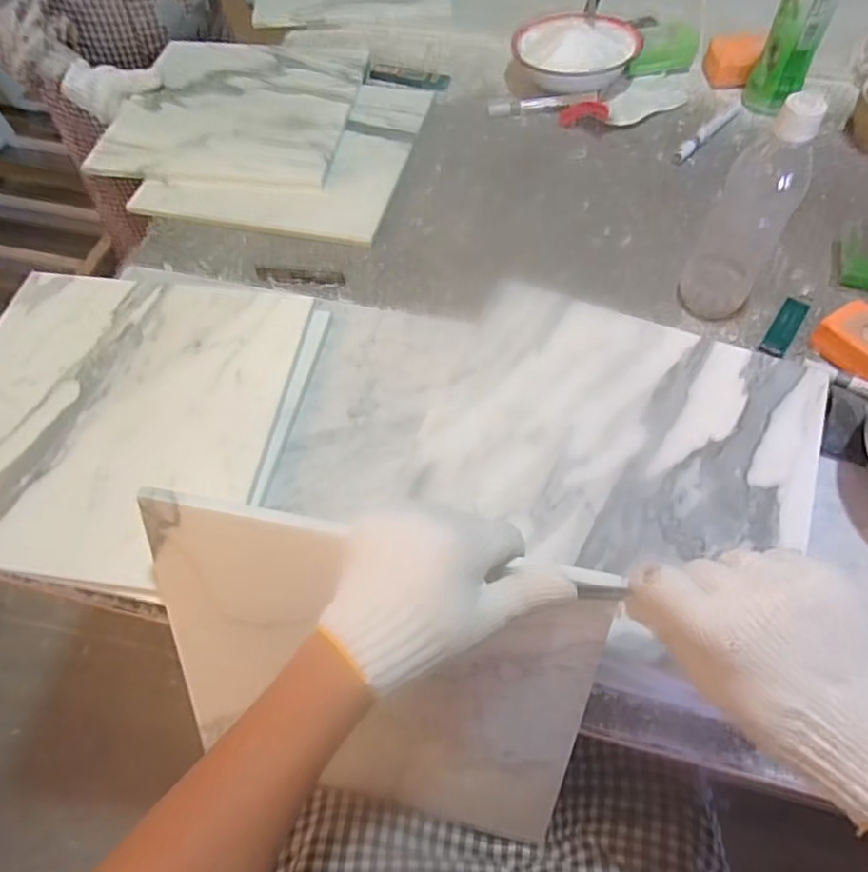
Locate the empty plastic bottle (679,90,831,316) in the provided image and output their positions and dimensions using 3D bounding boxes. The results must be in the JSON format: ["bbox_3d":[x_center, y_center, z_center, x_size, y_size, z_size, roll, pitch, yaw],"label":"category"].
[{"bbox_3d":[0.281,-0.198,0.538,0.067,0.197,0.054,29,65,19],"label":"empty plastic bottle"}]

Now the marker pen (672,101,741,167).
[{"bbox_3d":[0.344,-0.384,0.756,0.016,0.015,0.144,38,68,23],"label":"marker pen"}]

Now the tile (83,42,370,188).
[{"bbox_3d":[-0.252,-0.434,0.794,0.288,0.012,0.300,8,60,5],"label":"tile"}]

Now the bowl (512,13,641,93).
[{"bbox_3d":[0.189,-0.506,0.811,0.157,0.053,0.135,-15,59,-5],"label":"bowl"}]

